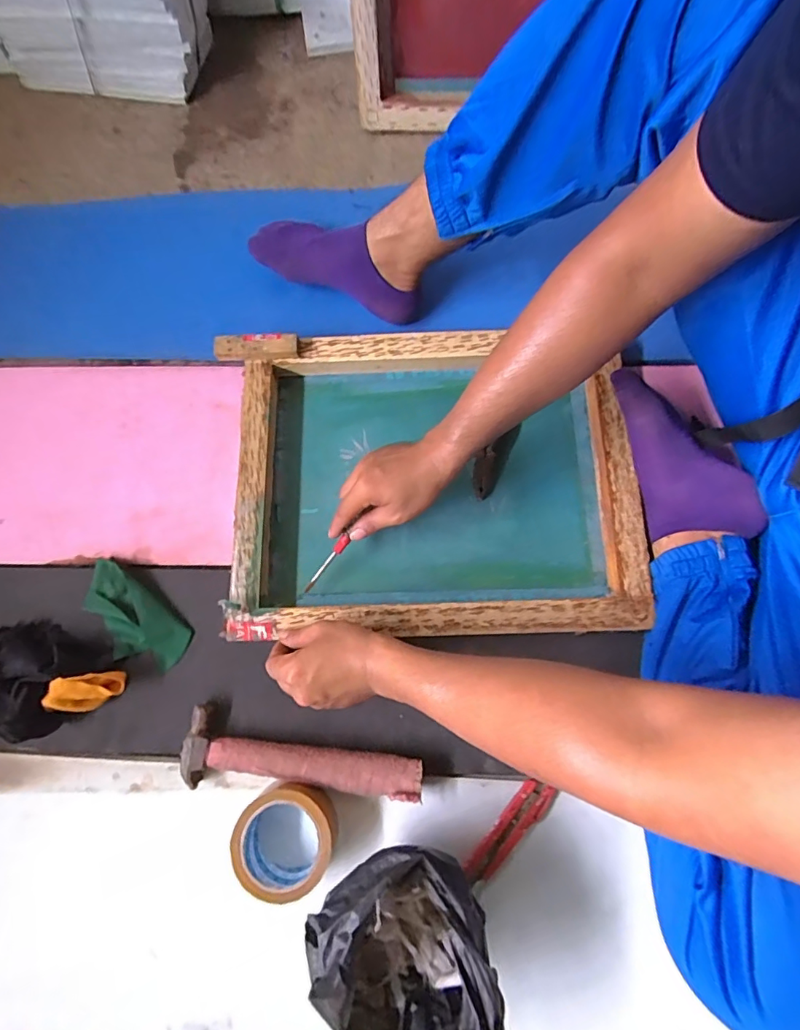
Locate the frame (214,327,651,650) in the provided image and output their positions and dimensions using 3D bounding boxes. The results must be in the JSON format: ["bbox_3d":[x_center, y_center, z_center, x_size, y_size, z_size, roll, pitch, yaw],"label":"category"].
[{"bbox_3d":[0.037,-0.042,0.600,0.469,0.068,0.362,-2,75,2],"label":"frame"}]

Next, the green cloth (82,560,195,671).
[{"bbox_3d":[-0.325,0.125,0.592,0.149,0.020,0.072,37,79,11],"label":"green cloth"}]

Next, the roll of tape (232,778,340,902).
[{"bbox_3d":[-0.119,0.341,0.521,0.100,0.047,0.105,-1,75,2],"label":"roll of tape"}]

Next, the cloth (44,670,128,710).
[{"bbox_3d":[-0.356,0.200,0.557,0.076,0.016,0.048,6,108,-26],"label":"cloth"}]

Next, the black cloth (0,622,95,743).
[{"bbox_3d":[-0.430,0.190,0.566,0.119,0.052,0.129,0,75,2],"label":"black cloth"}]

